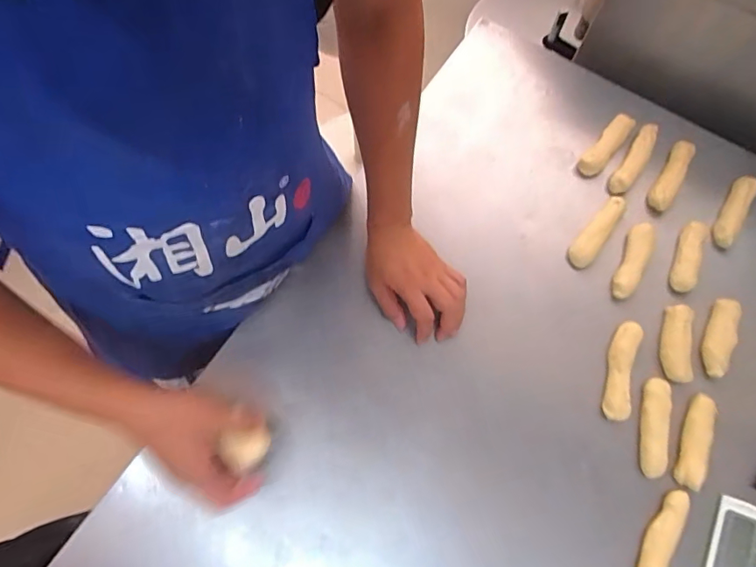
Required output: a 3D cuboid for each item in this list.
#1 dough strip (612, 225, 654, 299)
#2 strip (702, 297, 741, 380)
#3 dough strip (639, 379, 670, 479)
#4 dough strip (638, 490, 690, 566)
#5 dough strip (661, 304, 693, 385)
[{"bbox_3d":[0.335,-0.034,0.642,0.028,0.019,0.105,25,71,9],"label":"dough strip"},{"bbox_3d":[0.428,0.067,0.610,0.023,0.033,0.097,15,84,5],"label":"strip"},{"bbox_3d":[0.328,0.169,0.580,0.028,0.023,0.111,9,69,3],"label":"dough strip"},{"bbox_3d":[0.311,0.287,0.538,0.029,0.017,0.120,24,71,8],"label":"dough strip"},{"bbox_3d":[0.376,0.077,0.616,0.029,0.029,0.095,11,69,4],"label":"dough strip"}]

